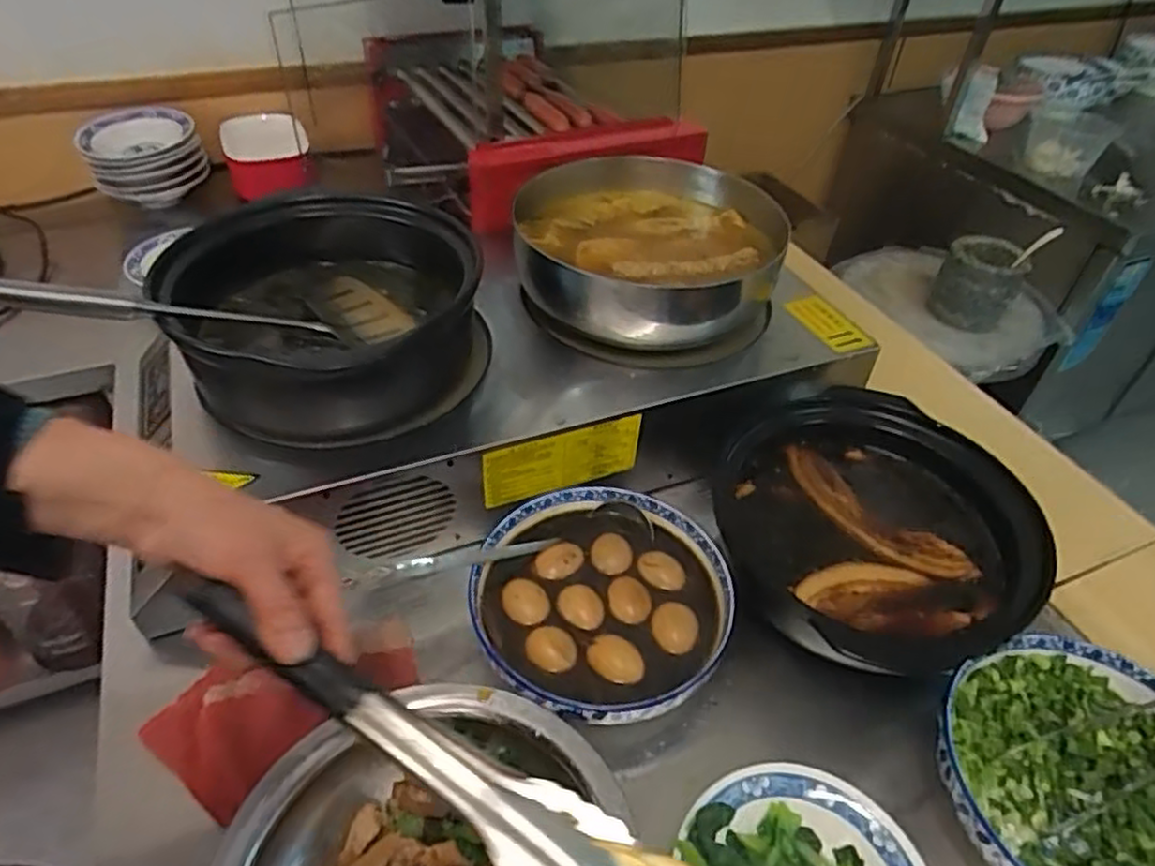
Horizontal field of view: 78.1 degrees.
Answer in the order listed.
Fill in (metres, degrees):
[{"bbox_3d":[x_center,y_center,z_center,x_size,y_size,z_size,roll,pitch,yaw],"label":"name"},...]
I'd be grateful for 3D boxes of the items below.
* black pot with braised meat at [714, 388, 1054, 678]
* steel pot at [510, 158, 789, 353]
[{"bbox_3d":[0.274,0.082,0.664,0.256,0.086,0.278,-29,53,-29],"label":"black pot with braised meat"},{"bbox_3d":[0.078,-0.203,0.805,0.290,0.108,0.281,2,44,-2],"label":"steel pot"}]

